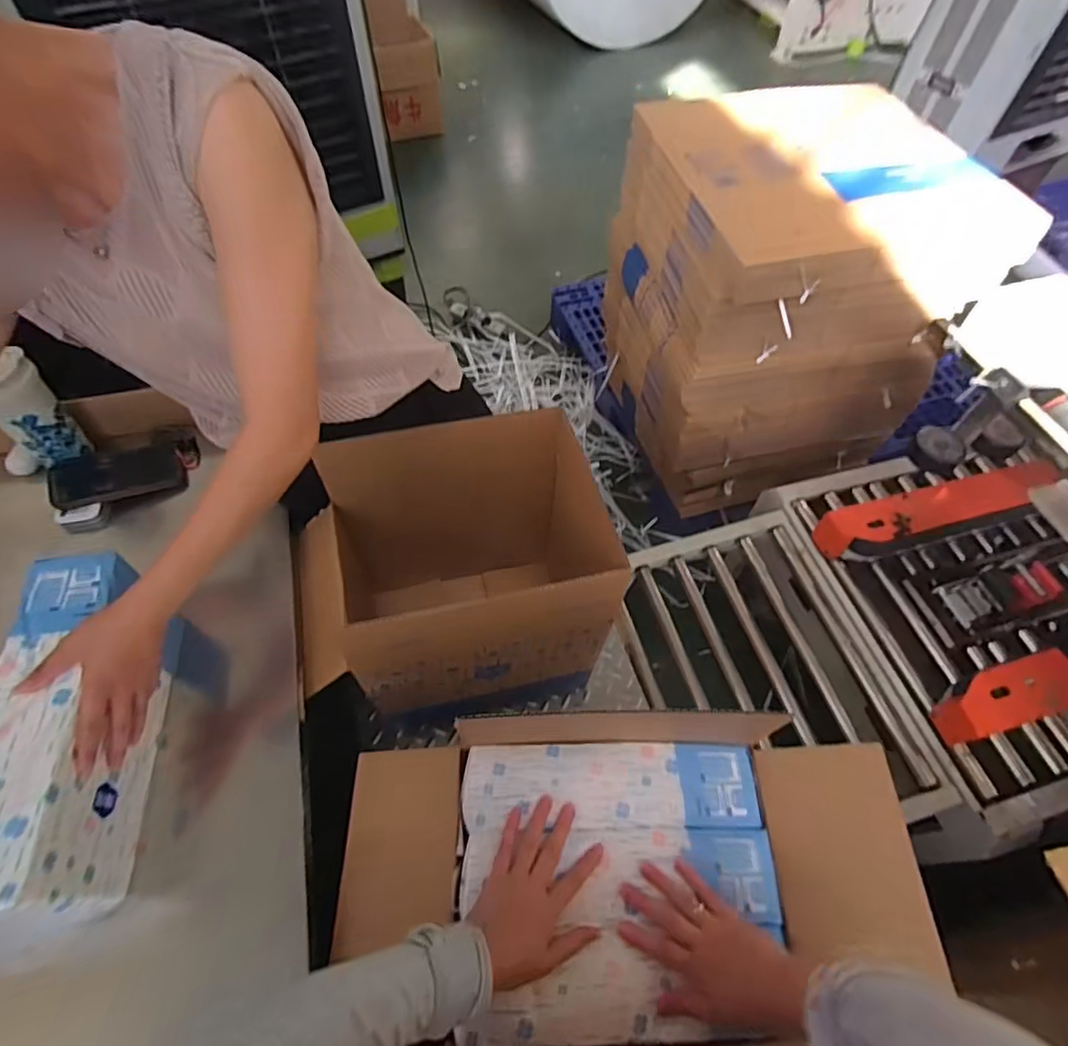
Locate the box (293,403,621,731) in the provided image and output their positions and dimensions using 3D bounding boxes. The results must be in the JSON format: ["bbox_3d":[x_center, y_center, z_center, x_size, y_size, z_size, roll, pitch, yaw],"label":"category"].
[{"bbox_3d":[-0.124,0.092,0.913,0.409,0.423,0.321,-12,58,-9],"label":"box"}]

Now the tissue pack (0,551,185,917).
[{"bbox_3d":[-0.471,0.211,0.608,0.105,0.157,0.334,-3,57,-3],"label":"tissue pack"}]

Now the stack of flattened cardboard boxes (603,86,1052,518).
[{"bbox_3d":[0.557,-0.518,1.441,0.635,0.727,0.652,-13,59,-9],"label":"stack of flattened cardboard boxes"}]

